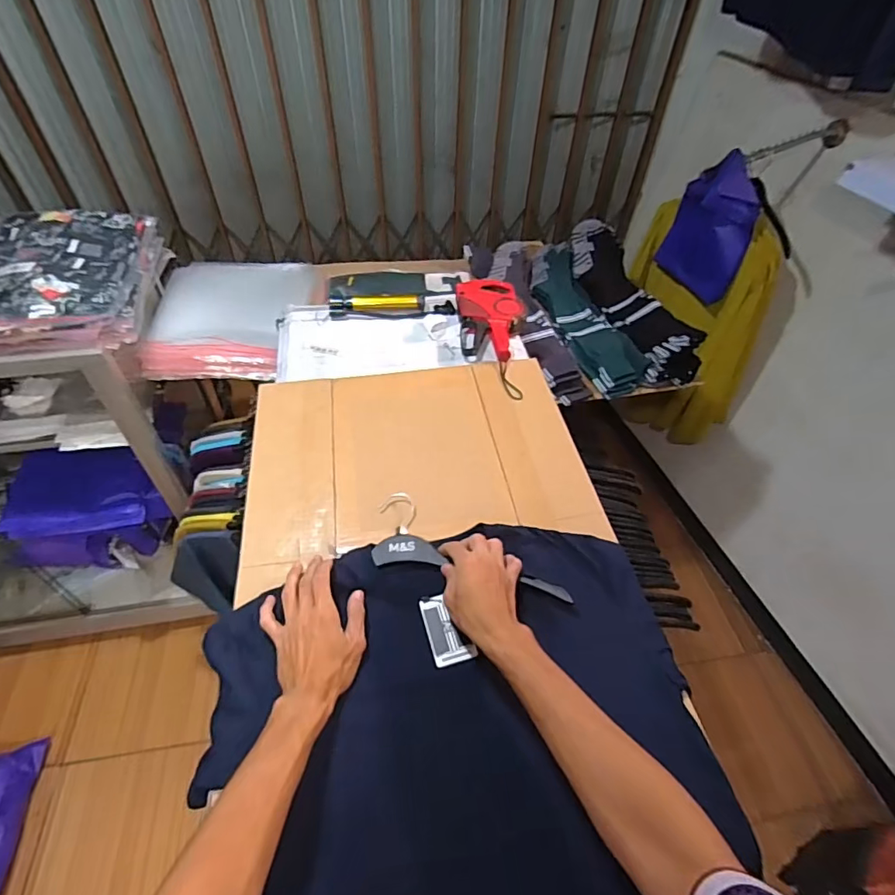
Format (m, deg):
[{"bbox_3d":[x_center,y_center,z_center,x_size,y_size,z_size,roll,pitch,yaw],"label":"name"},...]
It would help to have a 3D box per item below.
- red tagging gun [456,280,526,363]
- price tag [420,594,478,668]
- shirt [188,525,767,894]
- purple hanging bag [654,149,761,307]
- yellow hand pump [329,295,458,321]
[{"bbox_3d":[0.085,-0.258,1.006,0.122,0.055,0.221,-2,49,-4],"label":"red tagging gun"},{"bbox_3d":[-0.001,0.215,0.609,0.047,0.004,0.085,-16,52,-5],"label":"price tag"},{"bbox_3d":[0.008,0.303,0.551,0.503,0.070,0.416,-8,50,-9],"label":"shirt"},{"bbox_3d":[0.690,-0.567,1.332,0.061,0.332,0.249,-23,58,-17],"label":"purple hanging bag"},{"bbox_3d":[-0.110,-0.283,1.037,0.249,0.036,0.051,-1,49,-3],"label":"yellow hand pump"}]

